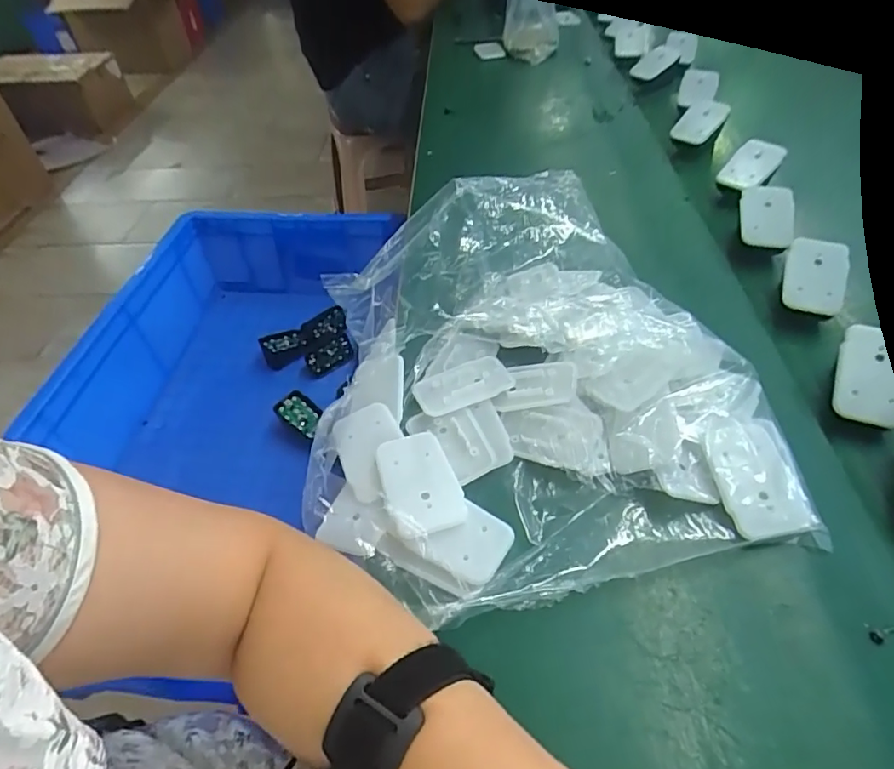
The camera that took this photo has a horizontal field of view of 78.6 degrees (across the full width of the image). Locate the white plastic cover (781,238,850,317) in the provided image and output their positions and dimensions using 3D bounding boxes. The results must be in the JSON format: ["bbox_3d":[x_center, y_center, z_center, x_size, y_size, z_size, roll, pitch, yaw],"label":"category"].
[{"bbox_3d":[0.289,-0.085,0.428,0.042,0.007,0.059,14,81,16],"label":"white plastic cover"}]

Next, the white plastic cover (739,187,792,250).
[{"bbox_3d":[0.283,-0.148,0.482,0.041,0.012,0.060,7,71,17],"label":"white plastic cover"}]

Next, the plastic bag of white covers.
[{"bbox_3d":[0.043,-0.020,0.365,0.290,0.075,0.300,-11,50,-5],"label":"plastic bag of white covers"}]

